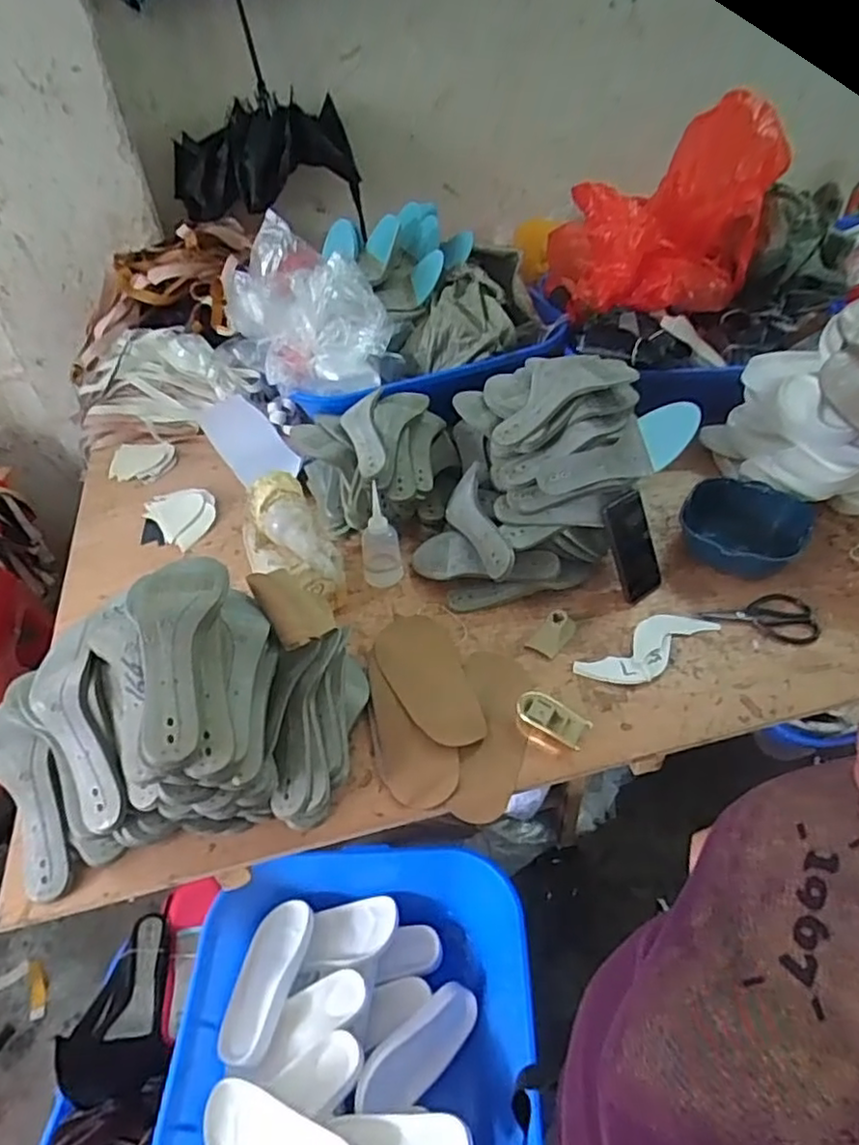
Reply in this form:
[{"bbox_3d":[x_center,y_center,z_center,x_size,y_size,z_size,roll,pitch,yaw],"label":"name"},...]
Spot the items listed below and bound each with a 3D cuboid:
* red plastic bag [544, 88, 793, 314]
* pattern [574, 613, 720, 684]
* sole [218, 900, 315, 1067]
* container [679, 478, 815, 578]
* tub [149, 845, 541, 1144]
[{"bbox_3d":[0.429,-0.668,1.227,0.405,0.287,0.308,8,45,12],"label":"red plastic bag"},{"bbox_3d":[0.320,0.108,0.948,0.221,0.010,0.080,-27,49,-22],"label":"pattern"},{"bbox_3d":[-0.259,0.645,1.041,0.083,0.021,0.227,10,46,13],"label":"sole"},{"bbox_3d":[0.516,-0.075,1.076,0.185,0.072,0.227,26,51,27],"label":"container"},{"bbox_3d":[-0.113,0.726,0.952,0.506,0.156,0.598,0,44,3],"label":"tub"}]

